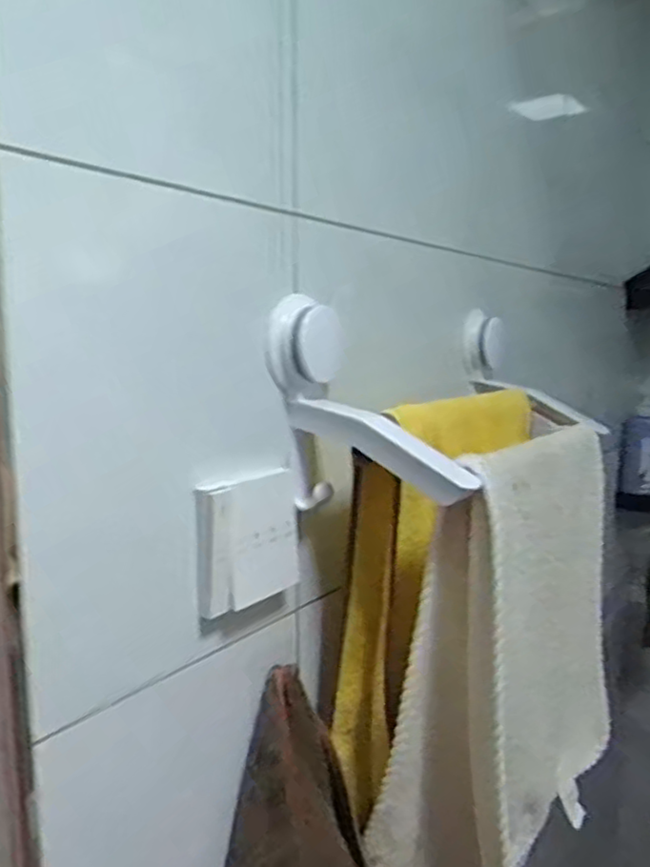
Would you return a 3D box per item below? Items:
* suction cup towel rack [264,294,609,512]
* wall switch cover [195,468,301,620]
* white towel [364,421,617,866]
[{"bbox_3d":[0.121,-0.036,0.601,0.148,0.147,0.361,6,10,38],"label":"suction cup towel rack"},{"bbox_3d":[-0.051,0.073,0.485,0.018,0.086,0.089,5,9,35],"label":"wall switch cover"},{"bbox_3d":[0.165,0.181,0.586,0.091,0.347,0.284,6,10,40],"label":"white towel"}]

